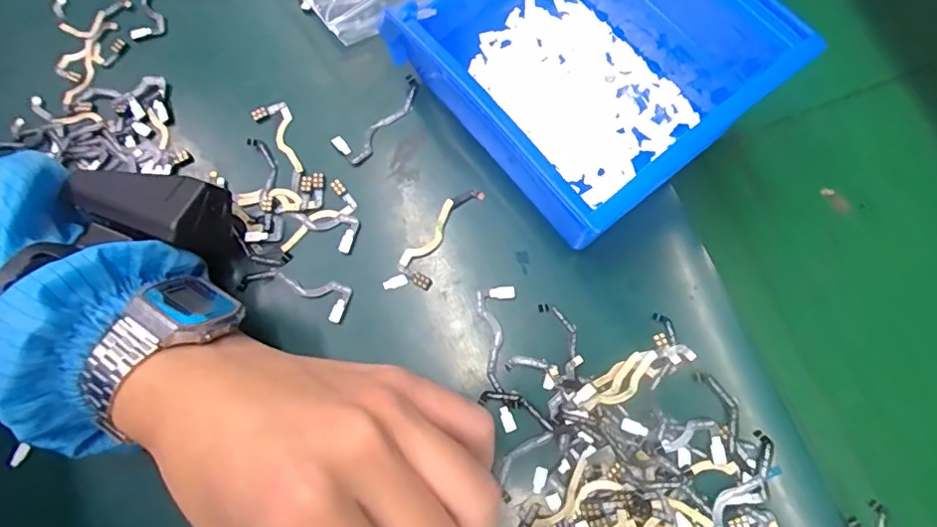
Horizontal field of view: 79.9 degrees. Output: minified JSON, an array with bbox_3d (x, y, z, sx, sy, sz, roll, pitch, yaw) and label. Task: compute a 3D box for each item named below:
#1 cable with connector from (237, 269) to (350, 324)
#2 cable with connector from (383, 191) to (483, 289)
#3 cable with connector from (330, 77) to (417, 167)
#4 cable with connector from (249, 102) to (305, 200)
[{"bbox_3d":[-0.082,0.013,0.261,0.053,0.004,0.017,14,78,7],"label":"cable with connector"},{"bbox_3d":[-0.014,-0.011,0.263,0.018,0.004,0.062,35,81,11],"label":"cable with connector"},{"bbox_3d":[-0.043,-0.072,0.280,0.018,0.004,0.054,44,83,12],"label":"cable with connector"},{"bbox_3d":[-0.090,-0.059,0.279,0.017,0.004,0.053,-32,77,-4],"label":"cable with connector"}]

